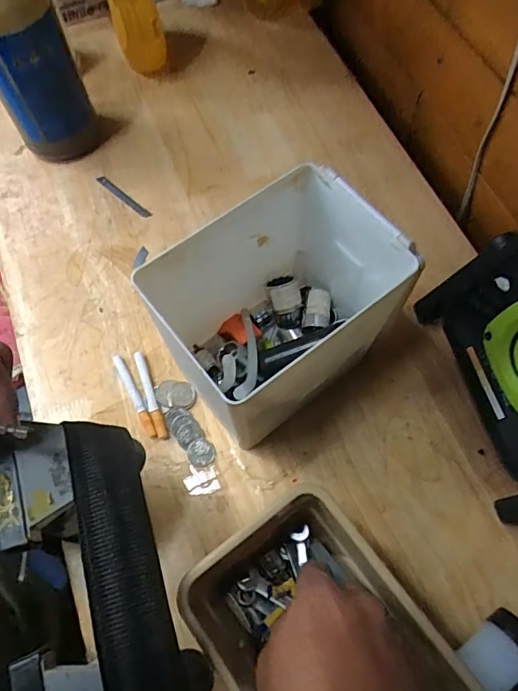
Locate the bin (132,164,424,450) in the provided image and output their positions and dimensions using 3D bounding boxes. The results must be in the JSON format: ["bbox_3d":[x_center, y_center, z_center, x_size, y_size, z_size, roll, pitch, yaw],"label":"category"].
[{"bbox_3d":[0.017,-0.019,0.372,0.148,0.155,0.109,-36,70,-13],"label":"bin"}]

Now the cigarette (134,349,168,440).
[{"bbox_3d":[-0.095,0.043,0.422,0.009,0.009,0.080,-19,67,-7],"label":"cigarette"}]

